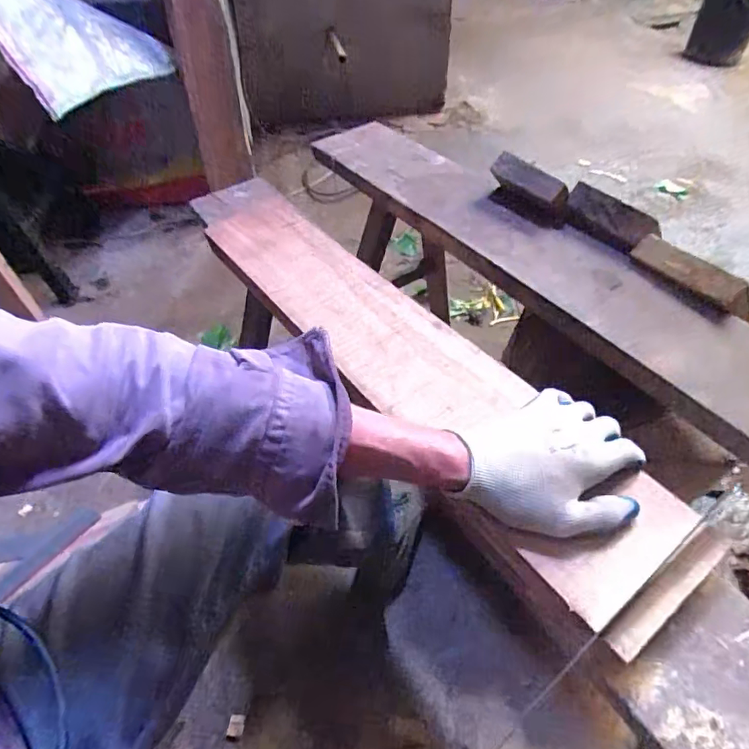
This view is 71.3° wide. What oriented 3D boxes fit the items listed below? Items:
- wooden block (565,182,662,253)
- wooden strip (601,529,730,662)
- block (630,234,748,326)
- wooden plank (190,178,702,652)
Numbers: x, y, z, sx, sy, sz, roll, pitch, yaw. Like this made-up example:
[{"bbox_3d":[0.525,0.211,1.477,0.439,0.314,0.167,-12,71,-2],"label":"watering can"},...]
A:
[{"bbox_3d":[0.316,-0.211,0.709,0.052,0.048,0.121,-29,52,-22],"label":"wooden block"},{"bbox_3d":[0.213,0.152,0.373,0.129,0.011,0.021,-30,53,-23],"label":"wooden strip"},{"bbox_3d":[0.391,-0.123,0.639,0.036,0.029,0.150,-29,52,-22],"label":"block"},{"bbox_3d":[-0.035,-0.073,0.607,0.146,0.037,0.778,-28,50,-21],"label":"wooden plank"}]

